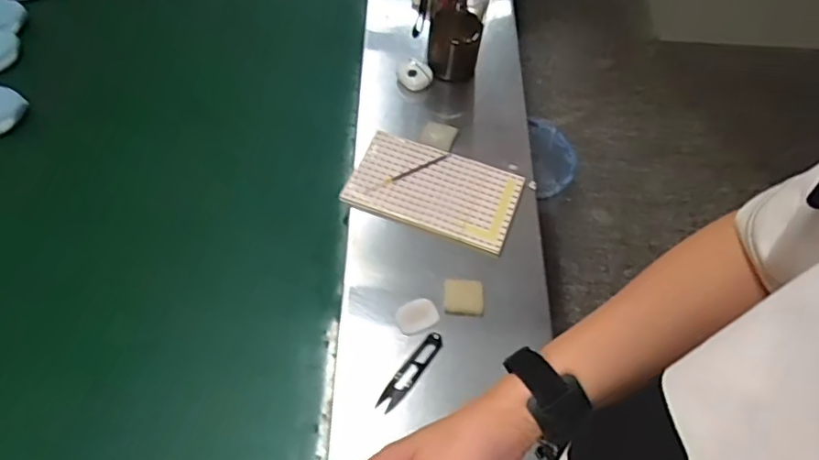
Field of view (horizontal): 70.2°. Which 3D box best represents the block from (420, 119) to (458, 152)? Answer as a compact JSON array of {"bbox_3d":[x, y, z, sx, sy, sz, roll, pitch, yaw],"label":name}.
[{"bbox_3d":[0.039,-0.127,0.802,0.044,0.011,0.046,18,60,7],"label":"block"}]

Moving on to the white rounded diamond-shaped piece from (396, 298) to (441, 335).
[{"bbox_3d":[0.008,0.096,0.662,0.046,0.008,0.037,-20,63,-14],"label":"white rounded diamond-shaped piece"}]

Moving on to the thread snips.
[{"bbox_3d":[0.002,0.153,0.632,0.021,0.007,0.100,35,64,16],"label":"thread snips"}]

